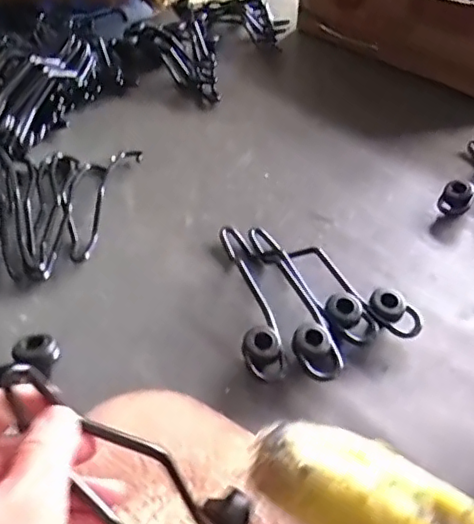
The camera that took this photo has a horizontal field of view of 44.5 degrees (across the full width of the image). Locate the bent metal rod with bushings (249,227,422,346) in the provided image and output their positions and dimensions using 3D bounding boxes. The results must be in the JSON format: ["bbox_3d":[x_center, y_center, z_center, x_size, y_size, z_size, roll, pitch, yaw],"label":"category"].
[{"bbox_3d":[0.084,0.011,0.553,0.074,0.036,0.186,-23,48,-23],"label":"bent metal rod with bushings"}]

